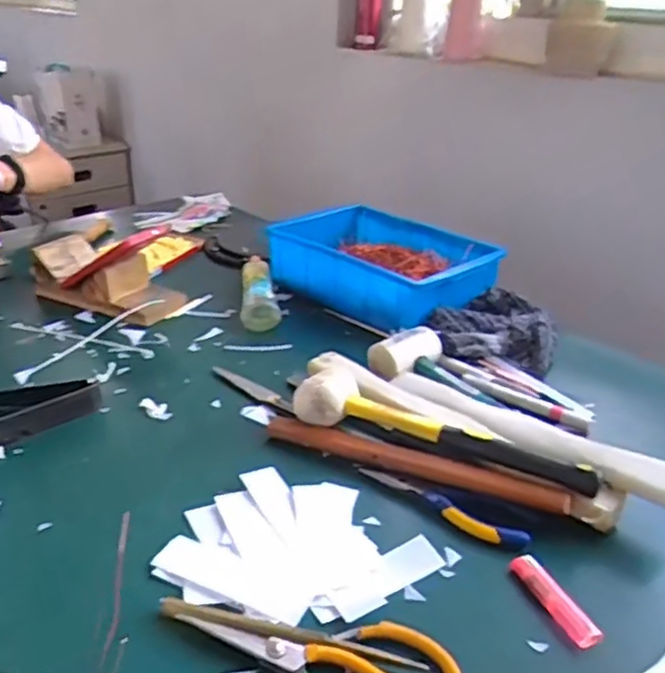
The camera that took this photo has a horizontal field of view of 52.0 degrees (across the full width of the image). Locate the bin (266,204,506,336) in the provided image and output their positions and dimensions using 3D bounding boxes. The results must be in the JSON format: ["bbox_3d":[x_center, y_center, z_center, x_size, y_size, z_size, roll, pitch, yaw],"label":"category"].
[{"bbox_3d":[0.070,-0.099,0.968,0.194,0.082,0.295,-22,36,-40],"label":"bin"}]

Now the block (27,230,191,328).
[{"bbox_3d":[-0.309,-0.084,0.930,0.210,0.073,0.094,16,30,25],"label":"block"}]

